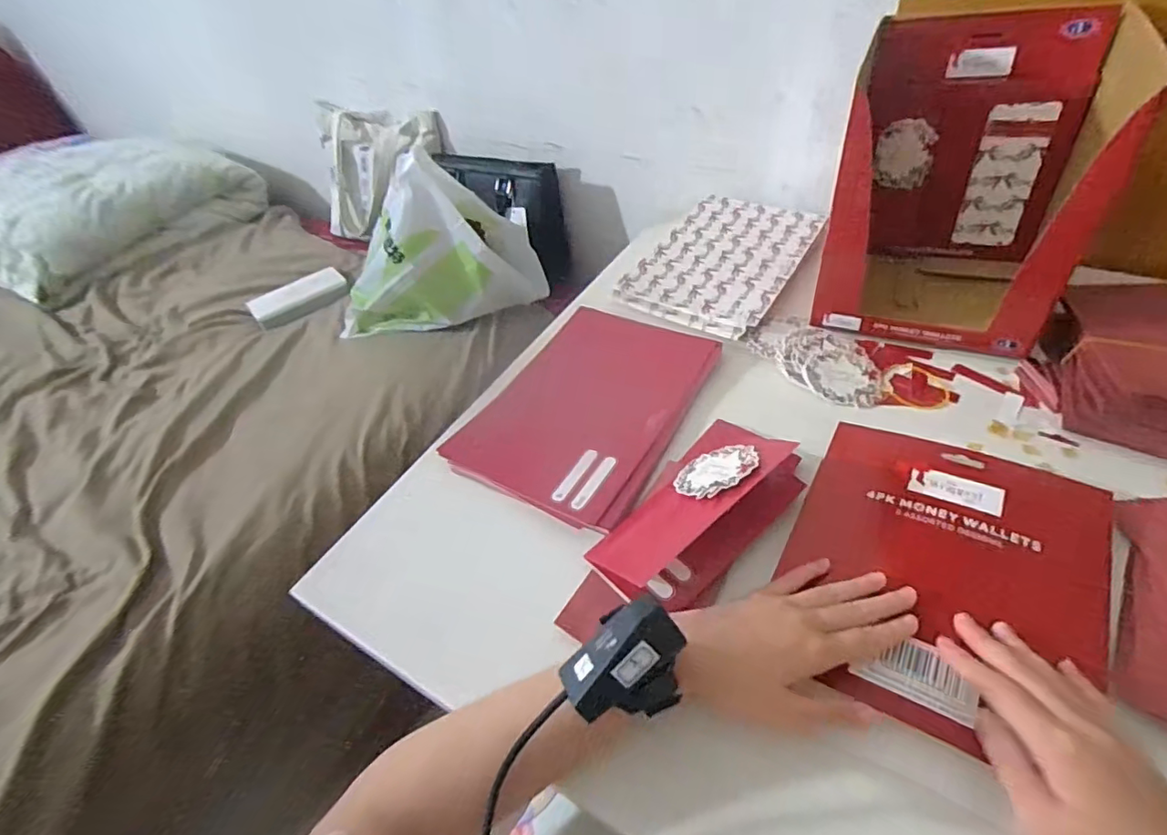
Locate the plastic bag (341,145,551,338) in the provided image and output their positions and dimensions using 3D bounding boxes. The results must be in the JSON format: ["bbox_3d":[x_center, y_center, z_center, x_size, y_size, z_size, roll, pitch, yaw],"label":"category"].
[{"bbox_3d":[-0.233,-0.260,0.853,0.327,0.230,0.141,-18,44,-11],"label":"plastic bag"}]

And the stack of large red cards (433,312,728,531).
[{"bbox_3d":[0.006,-0.020,0.563,0.184,0.010,0.264,19,49,25],"label":"stack of large red cards"}]

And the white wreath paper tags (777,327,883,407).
[{"bbox_3d":[0.248,-0.053,0.565,0.080,0.012,0.108,-36,50,-27],"label":"white wreath paper tags"}]

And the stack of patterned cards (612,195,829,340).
[{"bbox_3d":[0.177,-0.201,0.711,0.178,0.026,0.269,21,50,27],"label":"stack of patterned cards"}]

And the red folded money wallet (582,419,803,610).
[{"bbox_3d":[0.096,0.059,0.446,0.096,0.043,0.187,31,55,33],"label":"red folded money wallet"}]

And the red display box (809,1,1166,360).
[{"bbox_3d":[0.373,-0.228,0.560,0.206,0.244,0.213,16,48,23],"label":"red display box"}]

